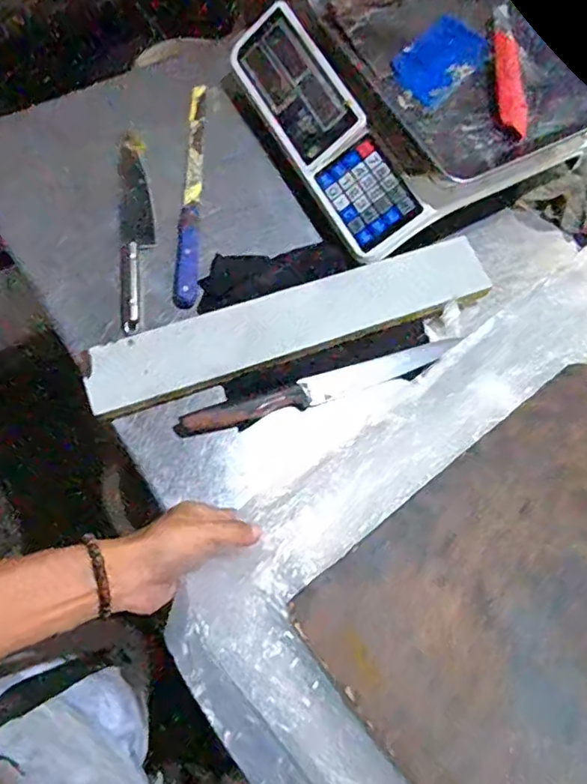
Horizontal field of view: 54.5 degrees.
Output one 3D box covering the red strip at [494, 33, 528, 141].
[{"bbox_3d":[0.239,-0.342,0.633,0.033,0.013,0.131,-2,81,-4],"label":"red strip"}]

